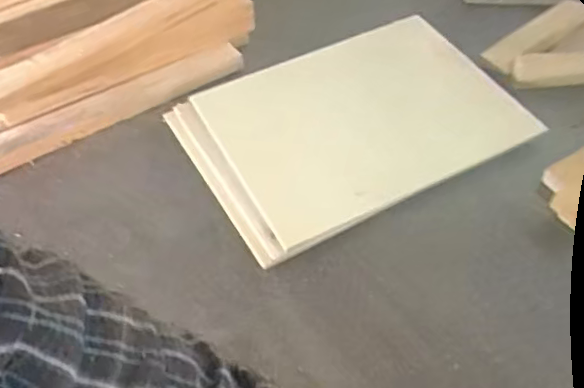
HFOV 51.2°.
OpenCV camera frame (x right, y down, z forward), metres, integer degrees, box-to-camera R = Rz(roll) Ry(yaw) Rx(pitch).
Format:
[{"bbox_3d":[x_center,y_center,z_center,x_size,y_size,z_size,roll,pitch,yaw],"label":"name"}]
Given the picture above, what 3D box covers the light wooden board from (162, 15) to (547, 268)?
[{"bbox_3d":[0.066,-0.081,0.646,0.338,0.025,0.225,-25,53,-16],"label":"light wooden board"}]

